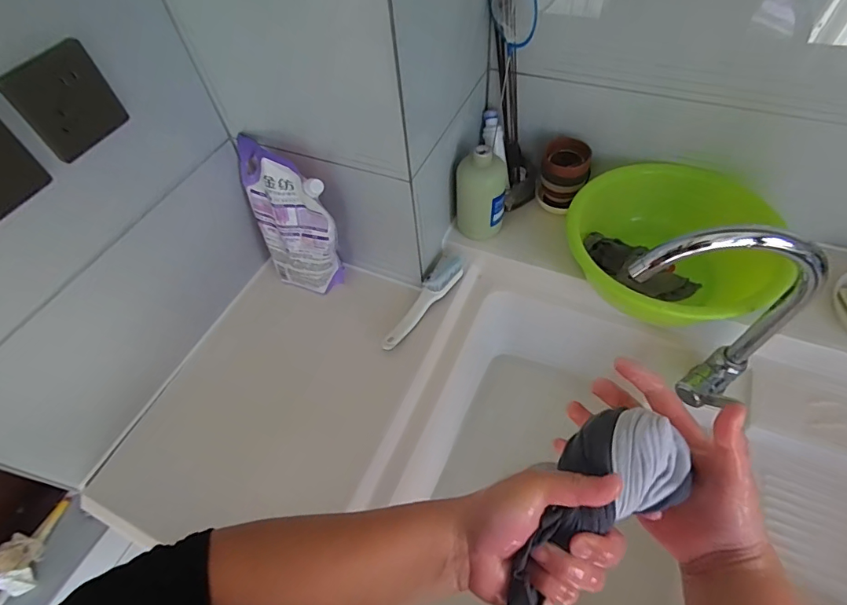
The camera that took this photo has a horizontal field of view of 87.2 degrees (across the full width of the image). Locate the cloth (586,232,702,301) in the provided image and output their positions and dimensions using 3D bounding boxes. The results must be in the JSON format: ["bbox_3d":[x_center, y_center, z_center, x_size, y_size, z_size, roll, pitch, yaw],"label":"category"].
[{"bbox_3d":[0.315,-0.051,0.657,0.169,0.045,0.081,31,63,23],"label":"cloth"}]

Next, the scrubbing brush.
[{"bbox_3d":[0.001,-0.003,0.687,0.042,0.036,0.192,25,61,21],"label":"scrubbing brush"}]

